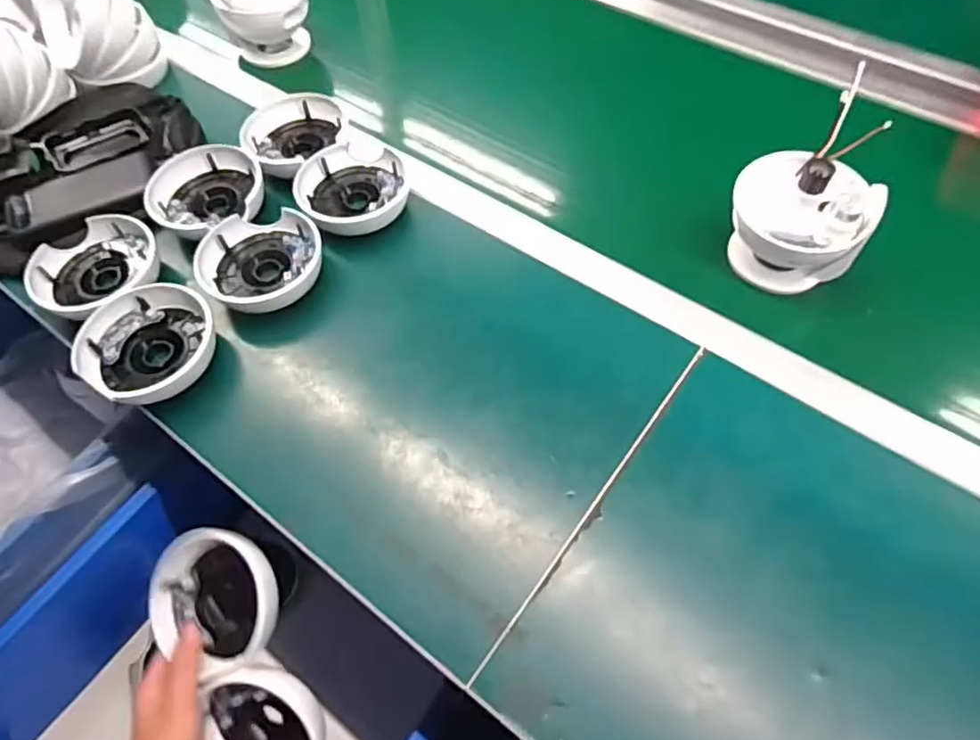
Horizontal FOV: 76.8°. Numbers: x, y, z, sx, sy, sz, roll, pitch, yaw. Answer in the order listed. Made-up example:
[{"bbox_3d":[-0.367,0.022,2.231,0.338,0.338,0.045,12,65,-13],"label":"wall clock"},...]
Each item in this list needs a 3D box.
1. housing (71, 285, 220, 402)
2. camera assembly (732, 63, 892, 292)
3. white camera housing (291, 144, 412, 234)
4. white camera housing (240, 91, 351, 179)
[{"bbox_3d":[-0.309,-0.025,0.559,0.118,0.027,0.112,0,63,0],"label":"housing"},{"bbox_3d":[0.289,-0.156,0.562,0.112,0.151,0.102,-7,63,-4],"label":"camera assembly"},{"bbox_3d":[-0.148,-0.196,0.665,0.114,0.034,0.117,0,63,0],"label":"white camera housing"},{"bbox_3d":[-0.222,-0.267,0.711,0.112,0.045,0.106,-18,64,-9],"label":"white camera housing"}]

